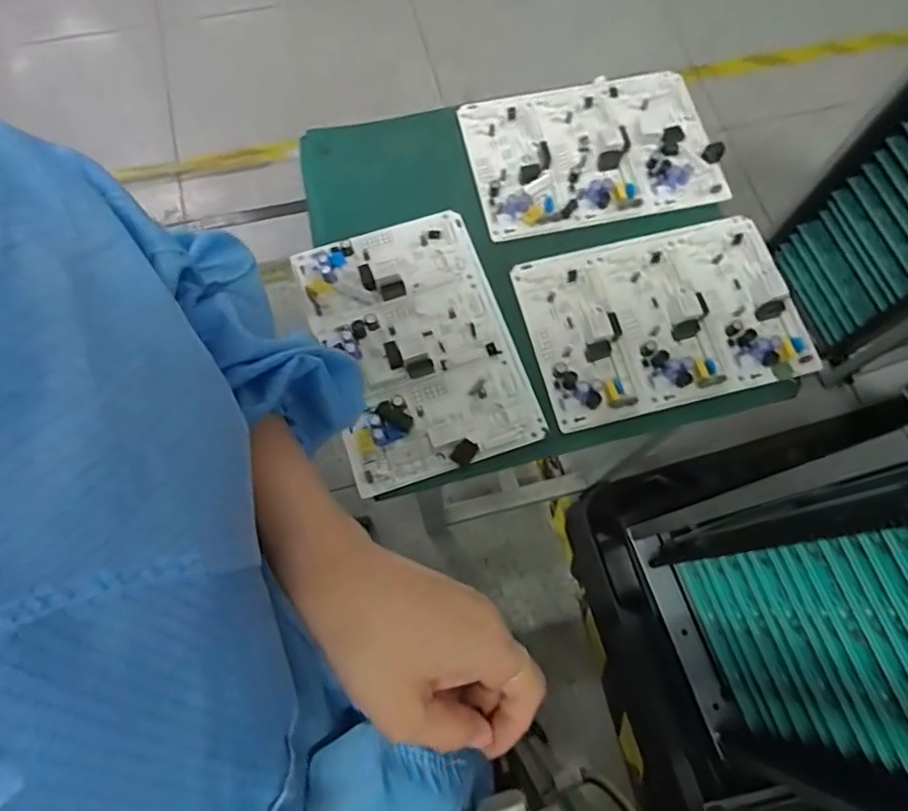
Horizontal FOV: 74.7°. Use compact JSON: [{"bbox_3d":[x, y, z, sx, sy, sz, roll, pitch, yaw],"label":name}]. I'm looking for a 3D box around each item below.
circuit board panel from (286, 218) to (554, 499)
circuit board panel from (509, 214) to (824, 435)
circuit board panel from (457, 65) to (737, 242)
[{"bbox_3d":[-0.033,-0.055,0.499,0.155,0.021,0.225,-17,72,-8],"label":"circuit board panel"},{"bbox_3d":[0.175,-0.076,0.504,0.218,0.029,0.155,-12,71,-6],"label":"circuit board panel"},{"bbox_3d":[0.128,-0.242,0.560,0.220,0.028,0.153,-10,71,-6],"label":"circuit board panel"}]

